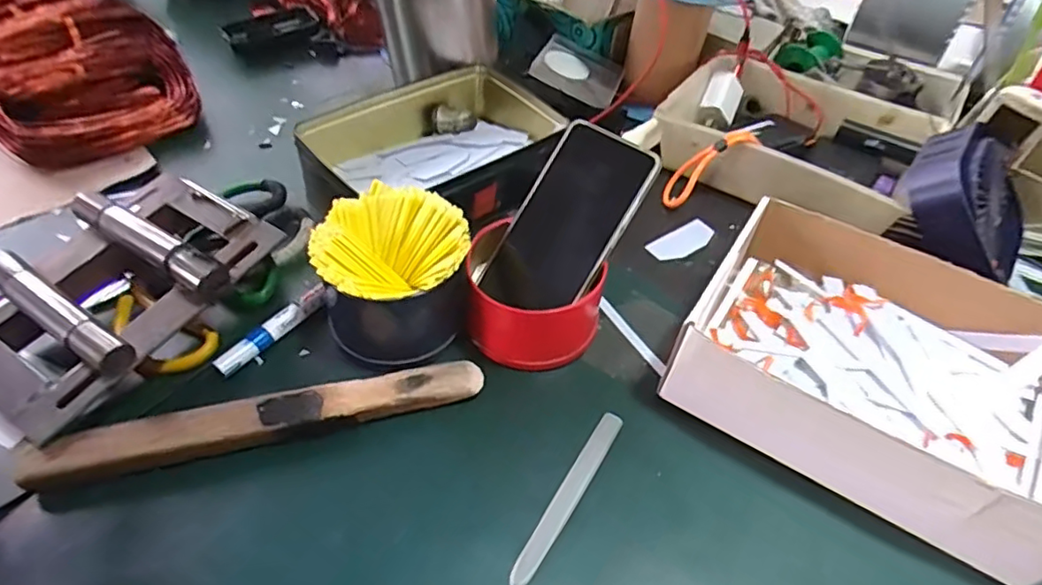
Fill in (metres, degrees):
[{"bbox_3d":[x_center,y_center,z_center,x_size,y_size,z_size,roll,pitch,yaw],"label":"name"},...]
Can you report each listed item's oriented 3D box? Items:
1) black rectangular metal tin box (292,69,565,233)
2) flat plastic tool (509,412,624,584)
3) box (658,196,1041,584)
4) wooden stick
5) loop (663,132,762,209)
[{"bbox_3d":[-0.072,-0.137,0.566,0.156,0.055,0.232,37,57,27],"label":"black rectangular metal tin box"},{"bbox_3d":[0.031,0.128,0.383,0.015,0.004,0.129,26,53,20],"label":"flat plastic tool"},{"bbox_3d":[0.239,0.041,0.420,0.258,0.072,0.201,29,53,21],"label":"box"},{"bbox_3d":[-0.161,0.082,0.387,0.271,0.022,0.026,-12,50,-13],"label":"wooden stick"},{"bbox_3d":[0.174,-0.118,0.569,0.026,0.099,0.028,25,32,-42],"label":"loop"}]

